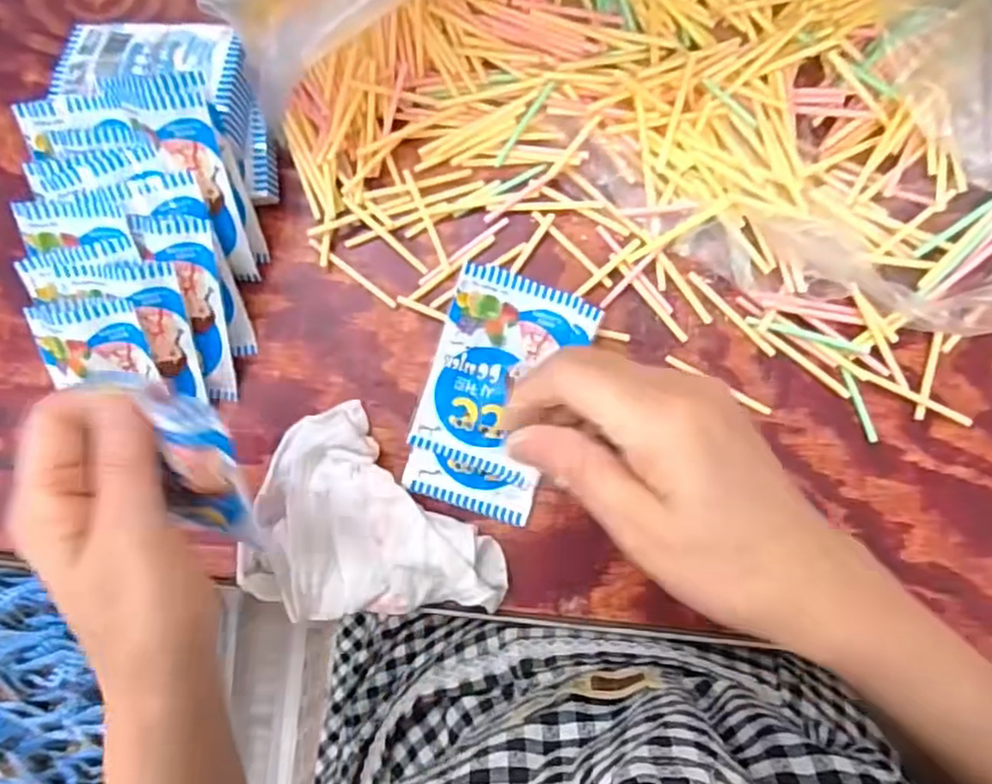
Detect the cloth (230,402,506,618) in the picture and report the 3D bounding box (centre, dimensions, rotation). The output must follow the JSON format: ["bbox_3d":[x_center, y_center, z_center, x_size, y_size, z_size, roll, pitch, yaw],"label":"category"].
[{"bbox_3d":[-0.074,0.083,0.371,0.138,0.028,0.099,45,91,7],"label":"cloth"}]

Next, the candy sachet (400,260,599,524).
[{"bbox_3d":[-0.001,0.001,0.377,0.077,0.013,0.127,20,88,7],"label":"candy sachet"}]

